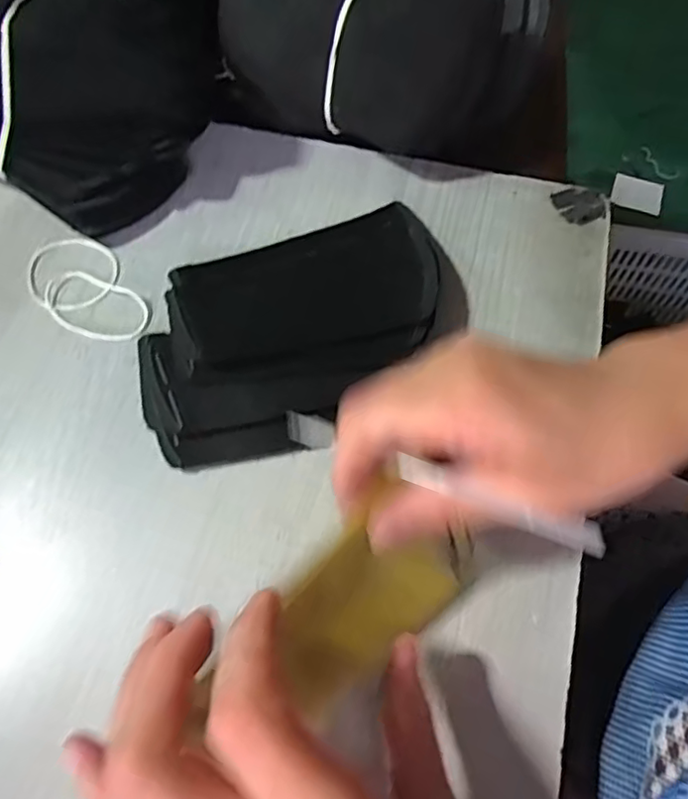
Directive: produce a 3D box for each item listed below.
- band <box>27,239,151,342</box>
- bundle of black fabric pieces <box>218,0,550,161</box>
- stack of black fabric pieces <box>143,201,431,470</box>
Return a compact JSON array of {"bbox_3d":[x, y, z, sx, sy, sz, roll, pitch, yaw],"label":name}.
[{"bbox_3d":[-0.147,-0.061,0.343,0.049,0.006,0.082,-33,68,-13],"label":"band"},{"bbox_3d":[0.022,-0.213,0.367,0.181,0.088,0.091,16,66,9],"label":"bundle of black fabric pieces"},{"bbox_3d":[-0.026,-0.043,0.323,0.171,0.017,0.119,-21,66,-8],"label":"stack of black fabric pieces"}]

